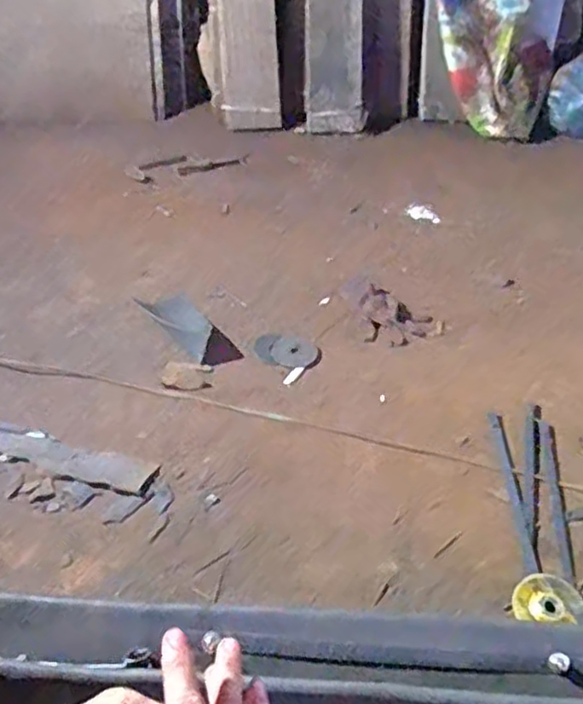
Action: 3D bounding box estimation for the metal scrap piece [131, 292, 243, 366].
[{"bbox_3d":[-0.189,-0.043,1.239,0.085,0.033,0.218,-33,52,-31],"label":"metal scrap piece"}]

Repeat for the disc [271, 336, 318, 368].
[{"bbox_3d":[0.006,-0.002,1.237,0.077,0.005,0.080,1,43,-1],"label":"disc"}]

